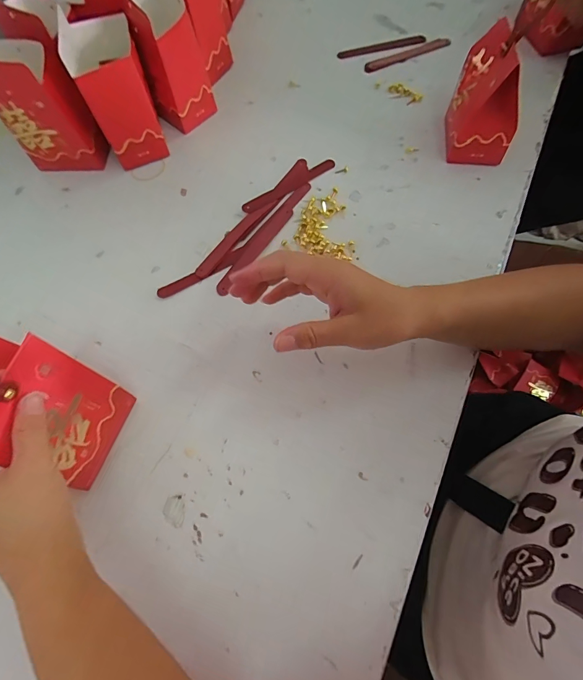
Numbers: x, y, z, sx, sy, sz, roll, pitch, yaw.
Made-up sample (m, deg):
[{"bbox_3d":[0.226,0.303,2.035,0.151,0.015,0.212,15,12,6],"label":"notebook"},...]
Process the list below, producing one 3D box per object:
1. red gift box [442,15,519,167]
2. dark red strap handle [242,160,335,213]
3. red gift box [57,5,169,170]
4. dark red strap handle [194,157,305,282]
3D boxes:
[{"bbox_3d":[0.218,-0.266,0.404,0.070,0.110,0.081,16,69,9],"label":"red gift box"},{"bbox_3d":[-0.002,-0.183,0.430,0.127,0.009,0.017,-34,70,-11],"label":"dark red strap handle"},{"bbox_3d":[-0.198,-0.286,0.421,0.066,0.132,0.099,-17,68,-5],"label":"red gift box"},{"bbox_3d":[-0.041,-0.145,0.419,0.018,0.007,0.196,34,73,15],"label":"dark red strap handle"}]

